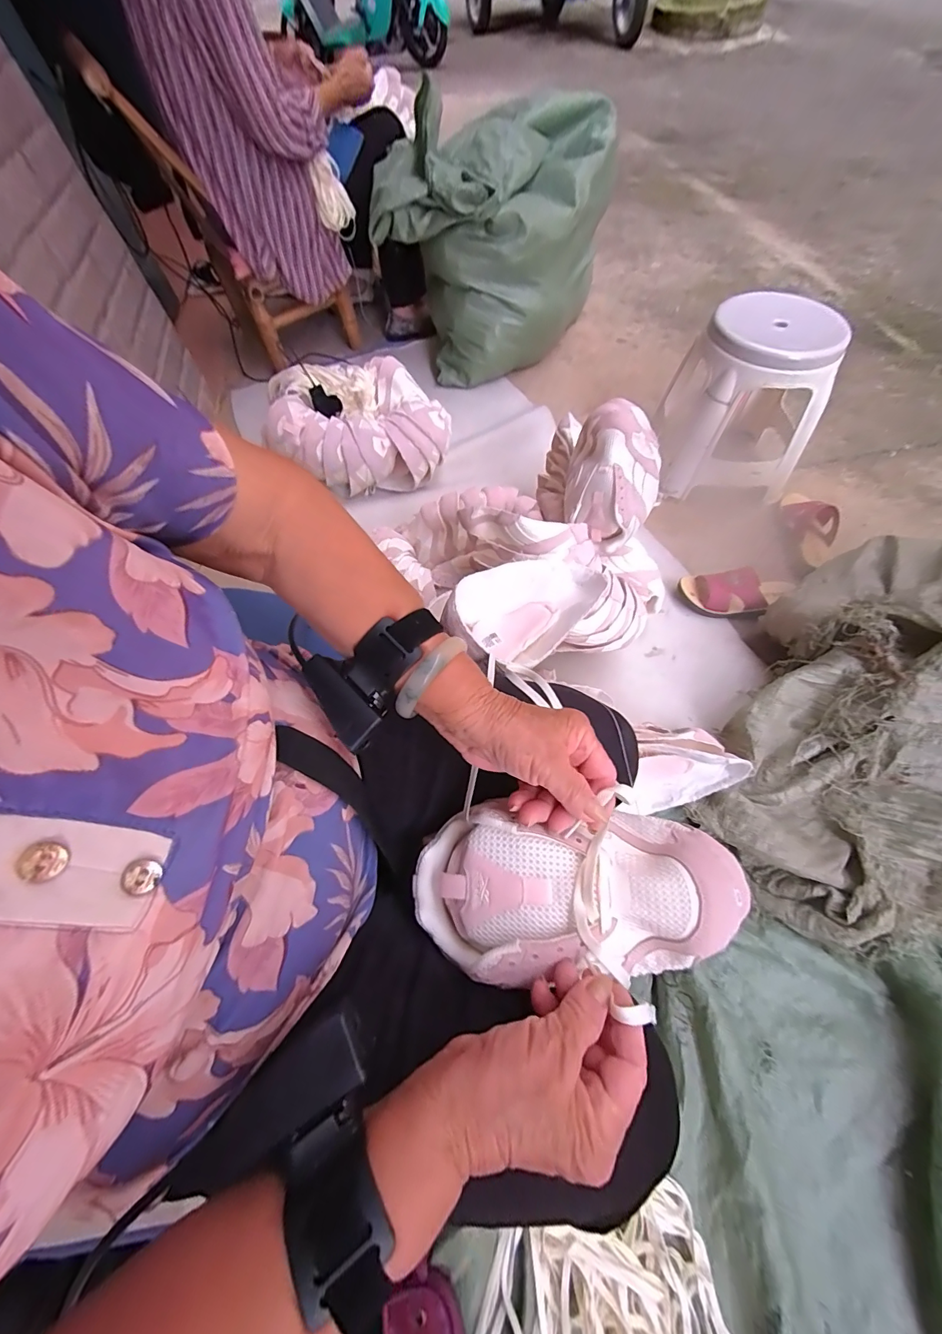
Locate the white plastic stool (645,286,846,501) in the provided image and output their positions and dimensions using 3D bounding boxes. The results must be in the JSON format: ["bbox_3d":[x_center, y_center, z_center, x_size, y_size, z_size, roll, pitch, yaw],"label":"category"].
[{"bbox_3d":[0.582,-0.575,0.937,0.284,0.311,0.279,-2,63,5],"label":"white plastic stool"}]

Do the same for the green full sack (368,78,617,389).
[{"bbox_3d":[0.069,-1.080,1.130,0.454,0.428,0.483,15,65,13],"label":"green full sack"}]

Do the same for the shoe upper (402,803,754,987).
[{"bbox_3d":[0.068,0.156,0.303,0.217,0.050,0.110,-4,62,7],"label":"shoe upper"}]

